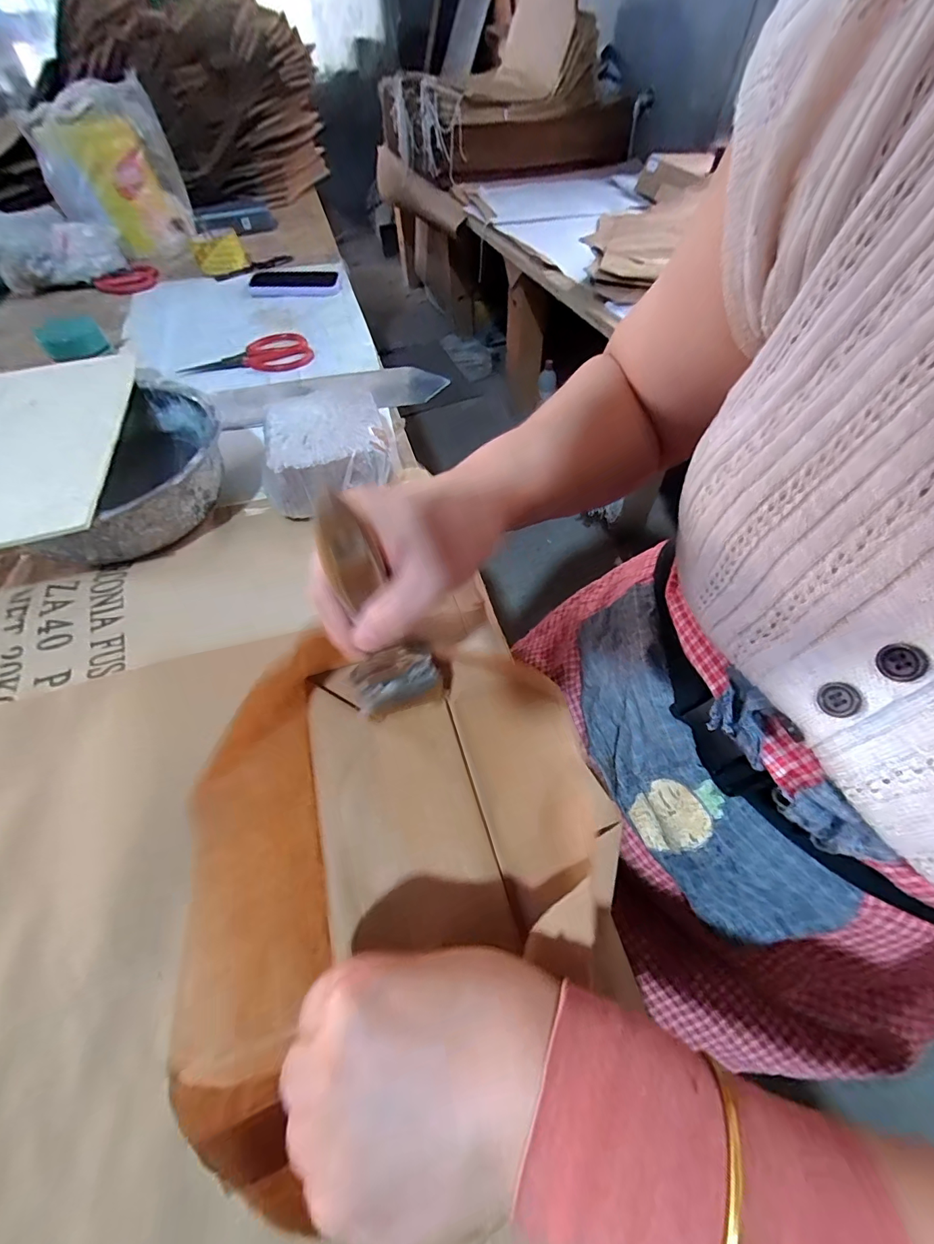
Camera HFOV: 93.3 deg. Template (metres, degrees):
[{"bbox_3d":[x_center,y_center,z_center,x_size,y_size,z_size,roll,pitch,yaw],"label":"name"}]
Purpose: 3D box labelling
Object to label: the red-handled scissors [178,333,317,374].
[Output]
[{"bbox_3d":[-0.318,-0.388,0.641,0.179,0.013,0.102,-11,57,-7],"label":"red-handled scissors"}]

